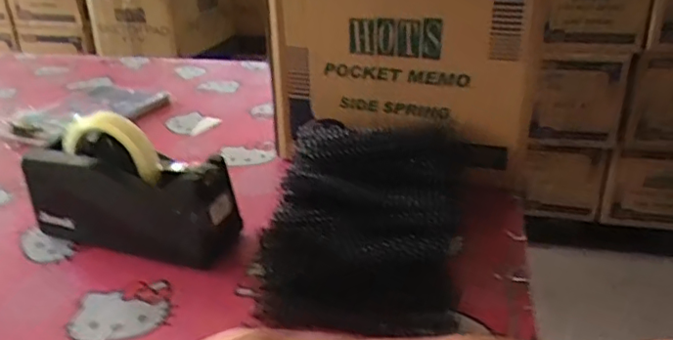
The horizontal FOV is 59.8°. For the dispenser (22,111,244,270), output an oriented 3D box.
[{"bbox_3d":[-0.202,0.018,0.567,0.198,0.120,0.067,6,27,14],"label":"dispenser"}]

